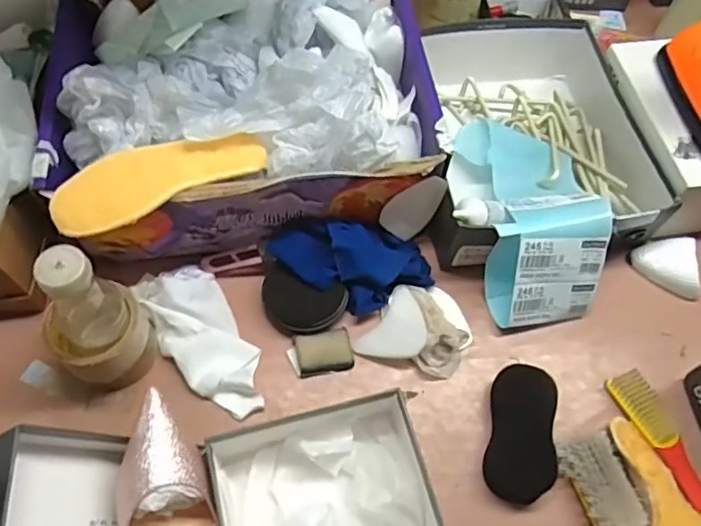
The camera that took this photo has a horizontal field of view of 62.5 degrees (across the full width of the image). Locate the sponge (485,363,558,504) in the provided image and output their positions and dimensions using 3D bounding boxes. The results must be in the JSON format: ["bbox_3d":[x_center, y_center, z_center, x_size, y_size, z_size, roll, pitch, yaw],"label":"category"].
[{"bbox_3d":[0.172,0.169,0.577,0.060,0.034,0.126,11,62,3],"label":"sponge"}]

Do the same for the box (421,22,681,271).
[{"bbox_3d":[0.216,-0.153,0.718,0.265,0.097,0.335,0,62,-3],"label":"box"}]

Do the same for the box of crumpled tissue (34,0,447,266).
[{"bbox_3d":[-0.117,-0.177,0.654,0.399,0.162,0.323,-7,63,-7],"label":"box of crumpled tissue"}]

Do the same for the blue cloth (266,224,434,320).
[{"bbox_3d":[0.003,0.002,0.629,0.180,0.057,0.089,-3,62,-4],"label":"blue cloth"}]

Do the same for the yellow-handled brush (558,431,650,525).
[{"bbox_3d":[0.265,0.268,0.522,0.058,0.030,0.225,-17,64,-11],"label":"yellow-handled brush"}]

